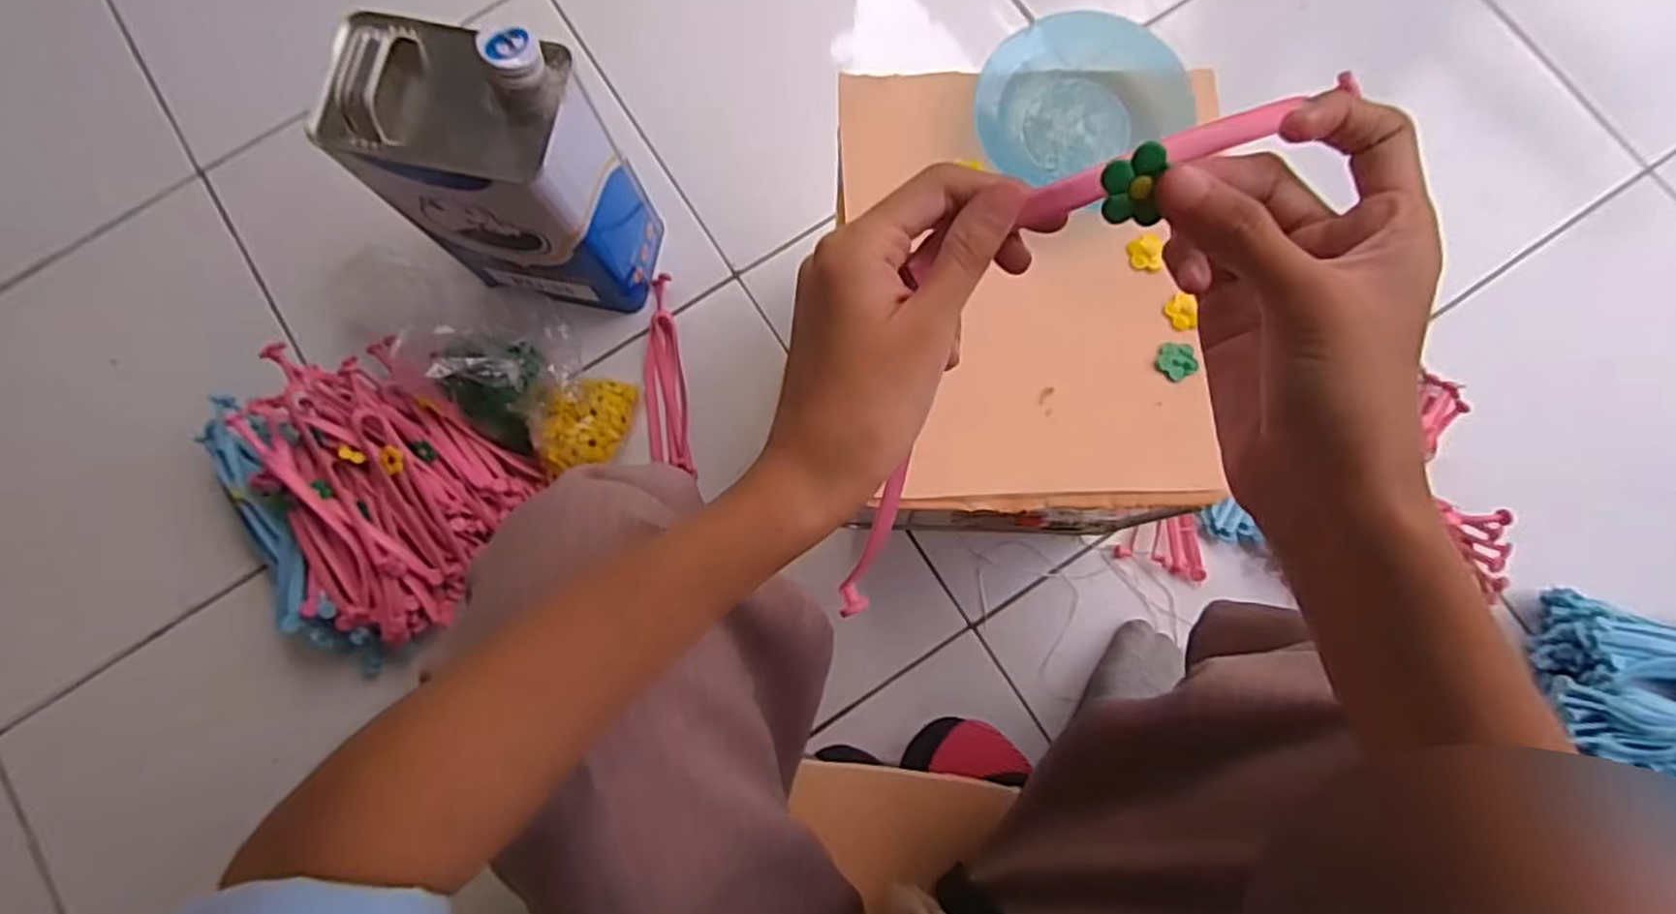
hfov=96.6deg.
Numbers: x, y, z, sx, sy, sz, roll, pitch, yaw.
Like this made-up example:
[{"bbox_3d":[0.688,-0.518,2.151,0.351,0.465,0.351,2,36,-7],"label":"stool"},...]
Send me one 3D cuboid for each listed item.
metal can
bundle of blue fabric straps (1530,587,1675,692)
[{"bbox_3d":[-0.264,-0.225,0.620,0.169,0.275,0.121,17,81,4],"label":"metal can"},{"bbox_3d":[0.699,0.163,0.610,0.216,0.046,0.075,10,81,3],"label":"bundle of blue fabric straps"}]

